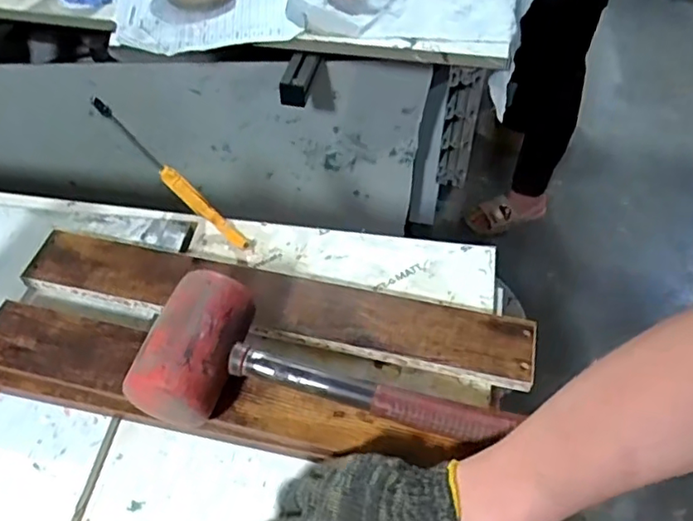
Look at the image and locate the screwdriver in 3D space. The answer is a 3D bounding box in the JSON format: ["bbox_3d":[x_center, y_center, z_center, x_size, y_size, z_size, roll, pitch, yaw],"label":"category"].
[{"bbox_3d":[-0.181,-0.089,0.610,0.216,0.024,0.016,44,61,0],"label":"screwdriver"}]

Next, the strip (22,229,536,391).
[{"bbox_3d":[-0.066,0.038,0.537,0.458,0.031,0.063,10,52,9],"label":"strip"}]

